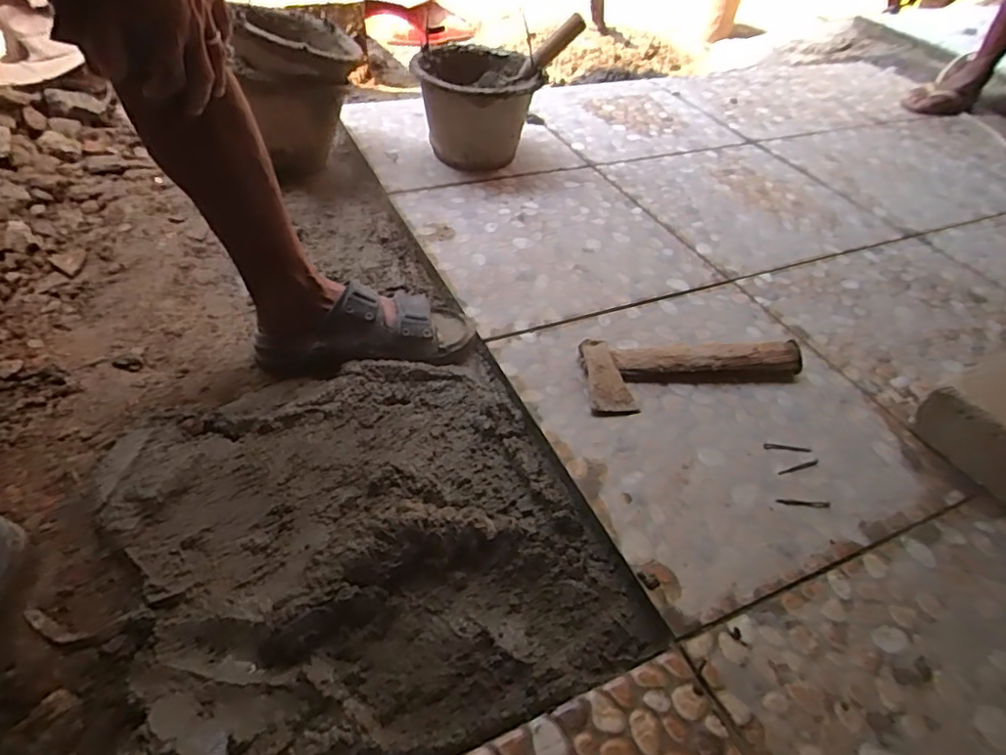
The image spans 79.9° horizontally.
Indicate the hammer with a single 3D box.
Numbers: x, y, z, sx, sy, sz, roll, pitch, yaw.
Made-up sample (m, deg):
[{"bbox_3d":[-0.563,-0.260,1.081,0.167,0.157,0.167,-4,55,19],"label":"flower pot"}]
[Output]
[{"bbox_3d":[0.229,-0.010,0.717,0.266,0.034,0.095,-3,45,-8],"label":"hammer"}]

